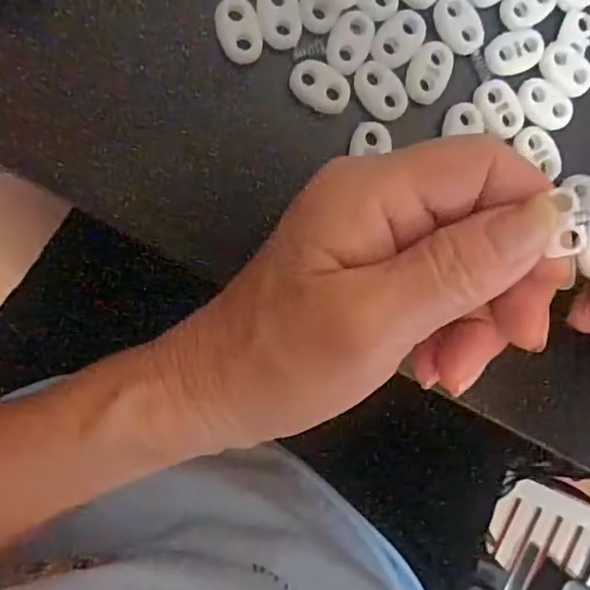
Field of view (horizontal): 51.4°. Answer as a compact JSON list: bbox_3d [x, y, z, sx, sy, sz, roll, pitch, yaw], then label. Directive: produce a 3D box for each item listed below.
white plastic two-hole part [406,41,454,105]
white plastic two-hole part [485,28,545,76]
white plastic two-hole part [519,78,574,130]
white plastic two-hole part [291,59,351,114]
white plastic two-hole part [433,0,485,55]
[{"bbox_3d":[0.050,-0.082,0.225,0.015,0.004,0.021,21,90,-8],"label":"white plastic two-hole part"},{"bbox_3d":[0.084,-0.092,0.230,0.022,0.004,0.015,-17,95,-6],"label":"white plastic two-hole part"},{"bbox_3d":[0.096,-0.073,0.232,0.022,0.004,0.016,35,88,-8],"label":"white plastic two-hole part"},{"bbox_3d":[0.009,-0.075,0.219,0.022,0.004,0.015,24,90,-8],"label":"white plastic two-hole part"},{"bbox_3d":[0.061,-0.101,0.226,0.015,0.004,0.023,-27,96,-5],"label":"white plastic two-hole part"}]

